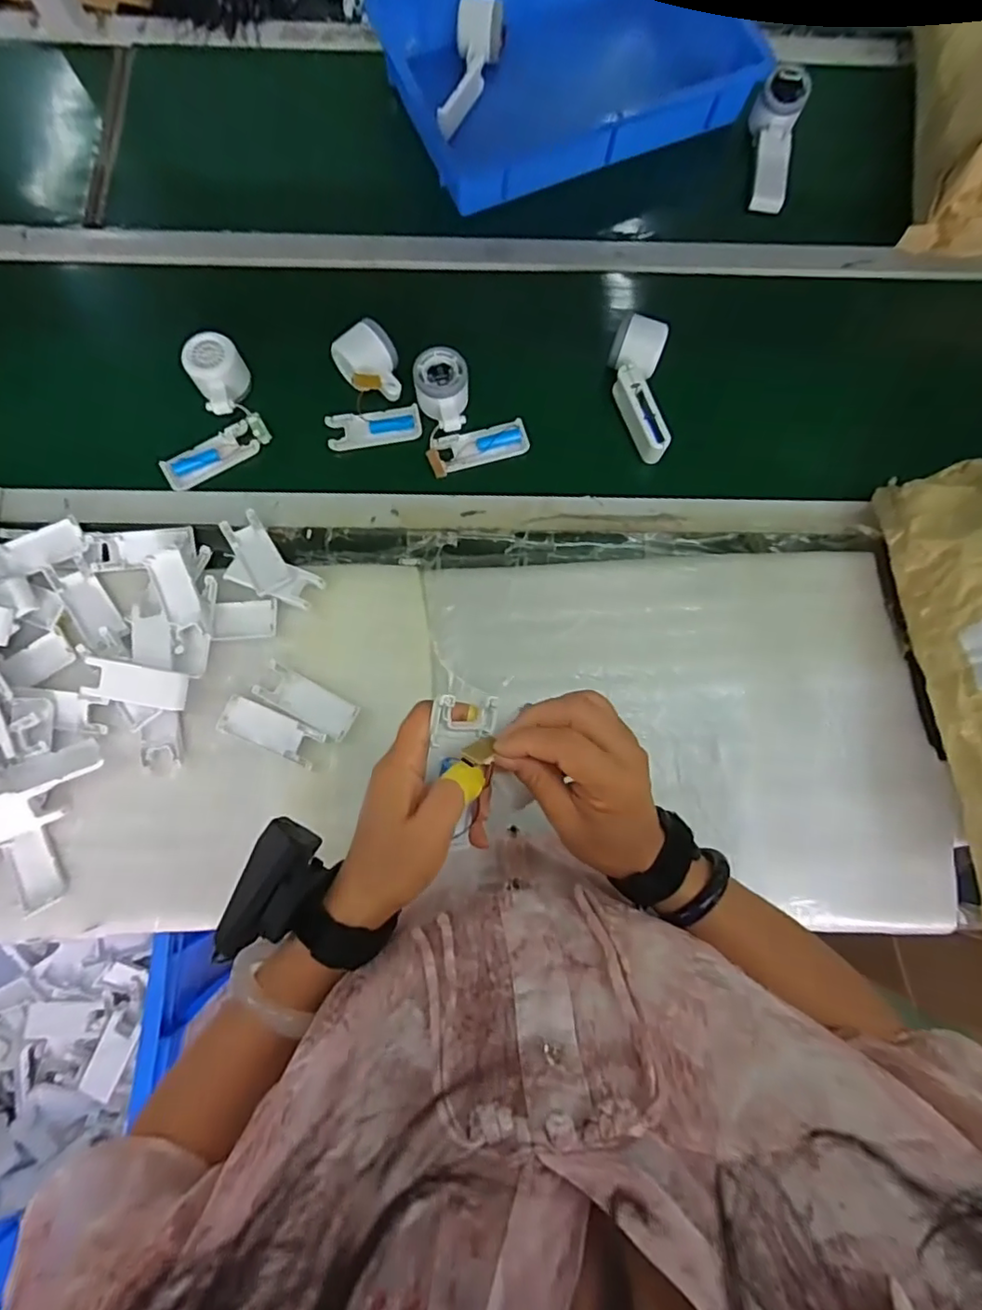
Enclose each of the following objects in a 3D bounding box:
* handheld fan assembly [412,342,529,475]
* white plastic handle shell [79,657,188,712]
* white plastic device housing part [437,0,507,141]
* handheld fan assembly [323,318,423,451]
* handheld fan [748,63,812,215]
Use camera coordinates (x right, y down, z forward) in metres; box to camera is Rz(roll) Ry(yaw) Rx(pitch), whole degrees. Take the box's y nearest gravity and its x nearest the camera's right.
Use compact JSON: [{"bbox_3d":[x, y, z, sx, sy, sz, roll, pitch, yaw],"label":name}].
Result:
[{"bbox_3d":[-0.026,-0.277,0.645,0.110,0.045,0.124,-17,79,-4],"label":"handheld fan assembly"},{"bbox_3d":[-0.349,0.030,0.577,0.098,0.021,0.037,10,78,1],"label":"white plastic handle shell"},{"bbox_3d":[-0.031,-0.728,0.733,0.057,0.050,0.173,18,92,3],"label":"white plastic device housing part"},{"bbox_3d":[-0.141,-0.303,0.652,0.105,0.059,0.120,-12,78,-3],"label":"handheld fan assembly"},{"bbox_3d":[0.355,-0.636,0.726,0.056,0.050,0.168,7,90,1],"label":"handheld fan"}]

